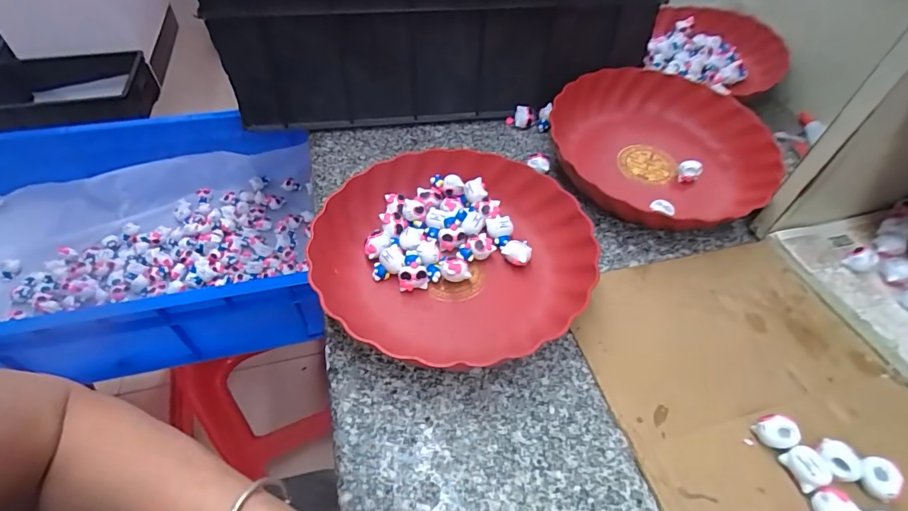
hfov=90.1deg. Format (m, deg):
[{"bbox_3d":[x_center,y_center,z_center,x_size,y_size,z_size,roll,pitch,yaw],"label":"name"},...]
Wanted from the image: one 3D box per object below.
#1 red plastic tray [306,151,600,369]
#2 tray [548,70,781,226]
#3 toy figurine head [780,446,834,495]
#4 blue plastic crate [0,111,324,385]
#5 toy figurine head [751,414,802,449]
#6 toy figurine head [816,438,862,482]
[{"bbox_3d":[0.001,-0.002,0.411,0.232,0.052,0.234,19,53,16],"label":"red plastic tray"},{"bbox_3d":[0.228,-0.119,0.503,0.237,0.061,0.225,-13,51,-10],"label":"tray"},{"bbox_3d":[0.239,0.143,0.306,0.022,0.019,0.025,-17,52,-13],"label":"toy figurine head"},{"bbox_3d":[-0.533,-0.028,0.688,0.613,0.142,0.430,-9,50,-10],"label":"blue plastic crate"},{"bbox_3d":[0.227,0.126,0.321,0.022,0.025,0.023,0,50,0],"label":"toy figurine head"},{"bbox_3d":[0.261,0.143,0.312,0.023,0.022,0.026,-8,50,-6],"label":"toy figurine head"}]

